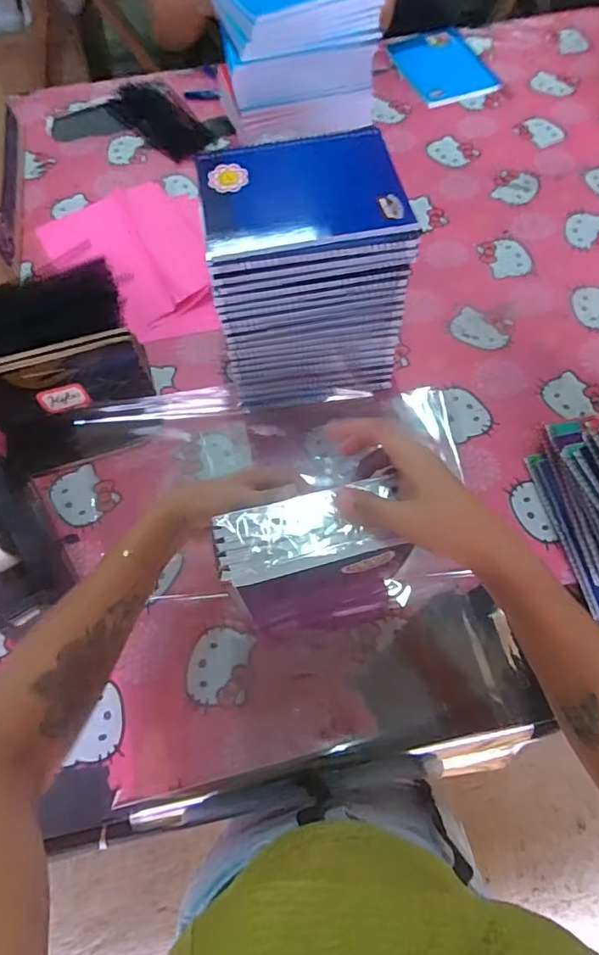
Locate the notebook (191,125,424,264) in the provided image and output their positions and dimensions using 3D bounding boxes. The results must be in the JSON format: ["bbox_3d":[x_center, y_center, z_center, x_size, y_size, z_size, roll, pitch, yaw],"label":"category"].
[{"bbox_3d":[0.002,-0.280,0.517,0.194,0.015,0.145,-9,66,-2],"label":"notebook"}]

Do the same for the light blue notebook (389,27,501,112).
[{"bbox_3d":[0.270,-0.780,1.000,0.152,0.015,0.232,-18,67,-6],"label":"light blue notebook"}]

